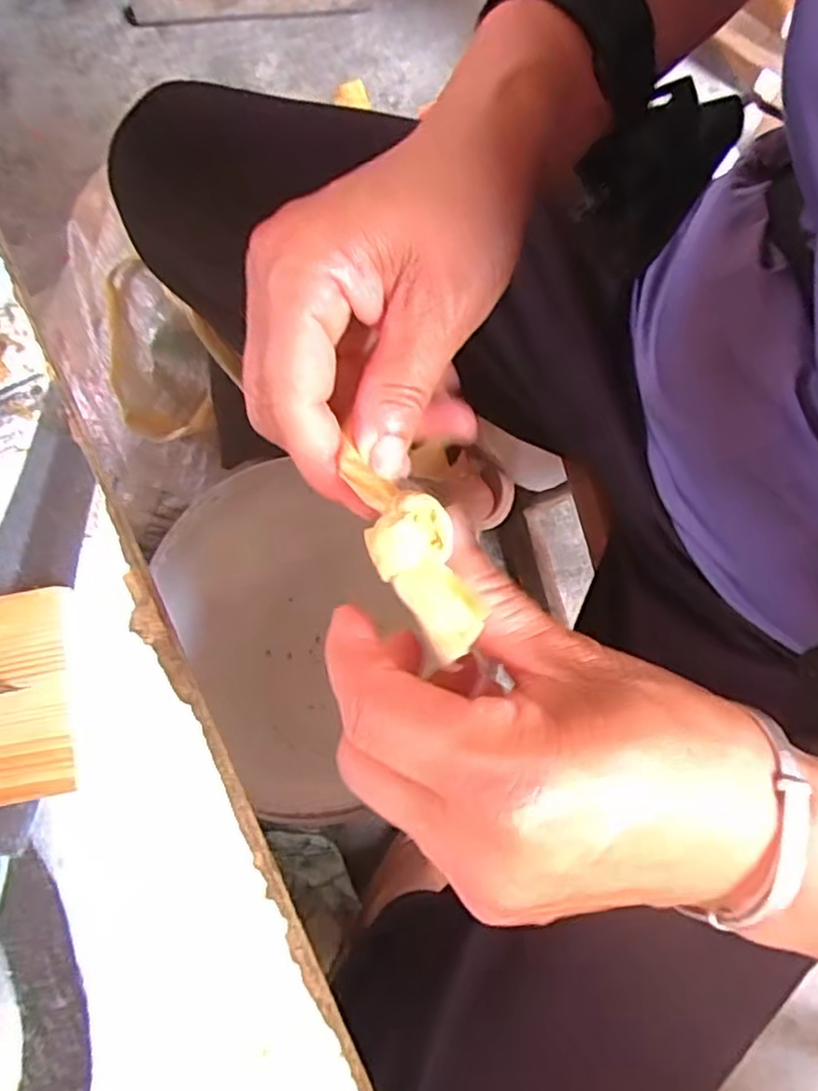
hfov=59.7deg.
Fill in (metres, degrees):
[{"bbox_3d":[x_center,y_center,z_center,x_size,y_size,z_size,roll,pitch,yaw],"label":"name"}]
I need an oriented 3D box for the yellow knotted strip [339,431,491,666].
[{"bbox_3d":[0.000,-0.002,0.190,0.022,0.019,0.065,-27,69,-5],"label":"yellow knotted strip"}]

